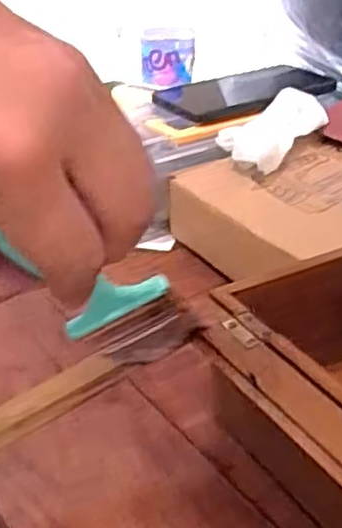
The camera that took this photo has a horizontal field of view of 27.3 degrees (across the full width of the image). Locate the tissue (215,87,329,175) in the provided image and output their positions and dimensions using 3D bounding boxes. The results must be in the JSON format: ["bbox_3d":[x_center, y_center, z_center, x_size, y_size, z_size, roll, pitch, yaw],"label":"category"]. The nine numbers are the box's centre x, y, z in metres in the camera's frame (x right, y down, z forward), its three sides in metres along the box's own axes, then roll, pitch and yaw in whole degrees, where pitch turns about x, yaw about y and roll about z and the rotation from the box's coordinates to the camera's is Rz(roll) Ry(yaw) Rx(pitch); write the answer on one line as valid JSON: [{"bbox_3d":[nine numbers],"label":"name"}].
[{"bbox_3d":[0.079,-0.107,0.572,0.051,0.037,0.106,25,40,37],"label":"tissue"}]

